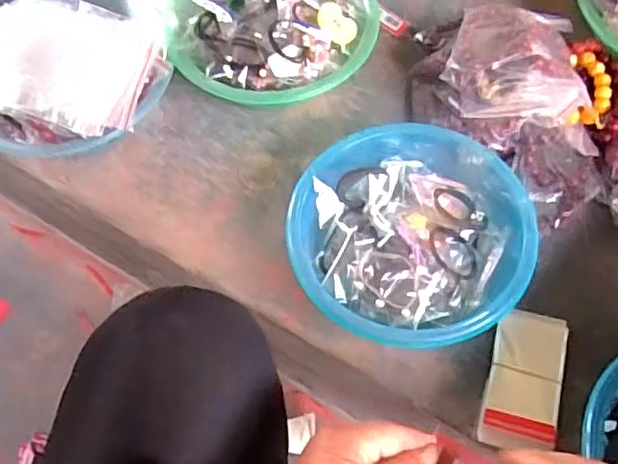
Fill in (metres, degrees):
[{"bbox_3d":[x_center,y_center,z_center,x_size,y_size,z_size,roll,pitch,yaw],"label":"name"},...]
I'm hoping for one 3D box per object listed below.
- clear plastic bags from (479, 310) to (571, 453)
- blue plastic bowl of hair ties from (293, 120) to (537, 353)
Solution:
[{"bbox_3d":[0.197,0.136,0.598,0.063,0.020,0.124,14,62,10],"label":"clear plastic bags"},{"bbox_3d":[0.094,0.003,0.634,0.213,0.076,0.218,-1,61,2],"label":"blue plastic bowl of hair ties"}]

